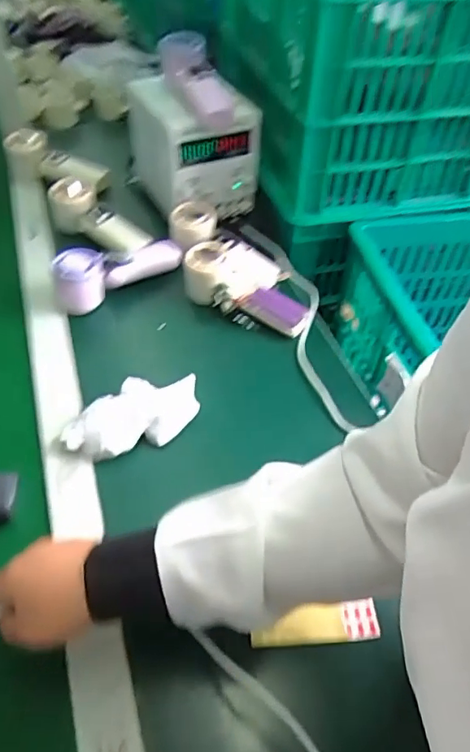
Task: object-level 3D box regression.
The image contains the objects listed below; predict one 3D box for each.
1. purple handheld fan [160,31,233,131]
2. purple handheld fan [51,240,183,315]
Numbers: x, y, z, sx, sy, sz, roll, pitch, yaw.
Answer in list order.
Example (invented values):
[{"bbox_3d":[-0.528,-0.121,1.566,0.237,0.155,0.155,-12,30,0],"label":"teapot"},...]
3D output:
[{"bbox_3d":[-0.043,-0.384,0.681,0.067,0.047,0.159,-17,65,-18],"label":"purple handheld fan"},{"bbox_3d":[-0.144,-0.135,0.652,0.164,0.057,0.046,-24,53,-23],"label":"purple handheld fan"}]

